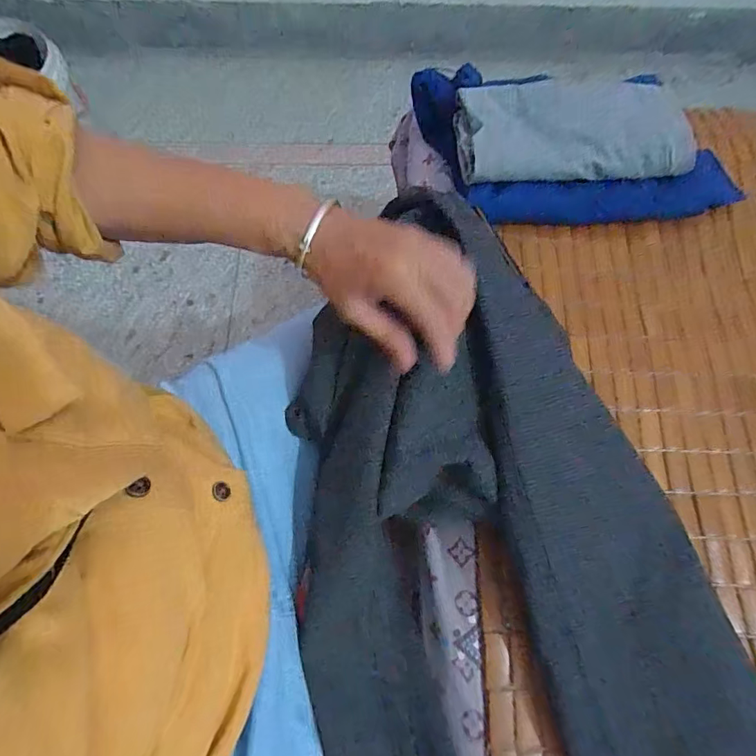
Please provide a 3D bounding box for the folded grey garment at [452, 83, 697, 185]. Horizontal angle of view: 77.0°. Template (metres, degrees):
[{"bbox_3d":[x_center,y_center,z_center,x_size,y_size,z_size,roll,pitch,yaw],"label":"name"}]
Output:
[{"bbox_3d":[0.223,-0.287,0.550,0.262,0.042,0.118,-4,69,-2],"label":"folded grey garment"}]

